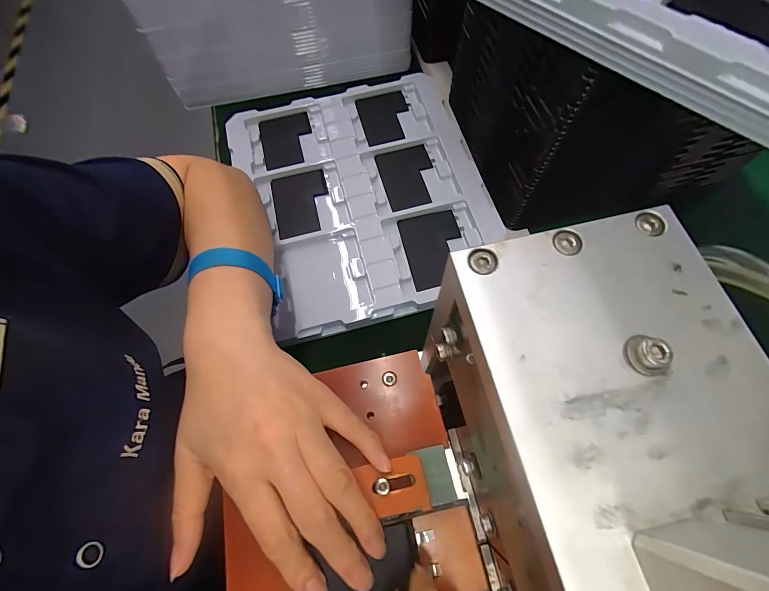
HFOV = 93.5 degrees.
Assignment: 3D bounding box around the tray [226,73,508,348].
[{"bbox_3d":[-0.025,-0.124,0.430,0.273,0.035,0.323,-17,69,-5],"label":"tray"}]

